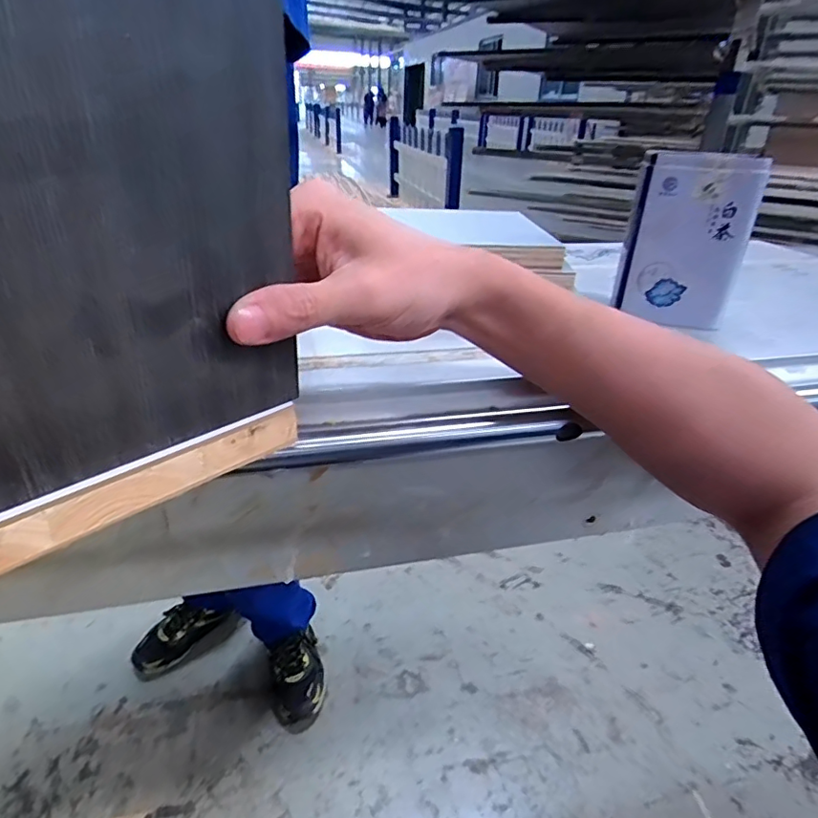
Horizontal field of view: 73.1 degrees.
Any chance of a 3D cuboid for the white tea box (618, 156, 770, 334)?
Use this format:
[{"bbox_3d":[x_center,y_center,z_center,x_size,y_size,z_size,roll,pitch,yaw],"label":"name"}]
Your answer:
[{"bbox_3d":[0.214,-0.130,0.425,0.086,0.122,0.032,13,31,20],"label":"white tea box"}]

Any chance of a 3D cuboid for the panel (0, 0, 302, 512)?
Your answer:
[{"bbox_3d":[-0.104,-0.052,0.177,0.005,0.157,0.155,28,38,34],"label":"panel"}]

